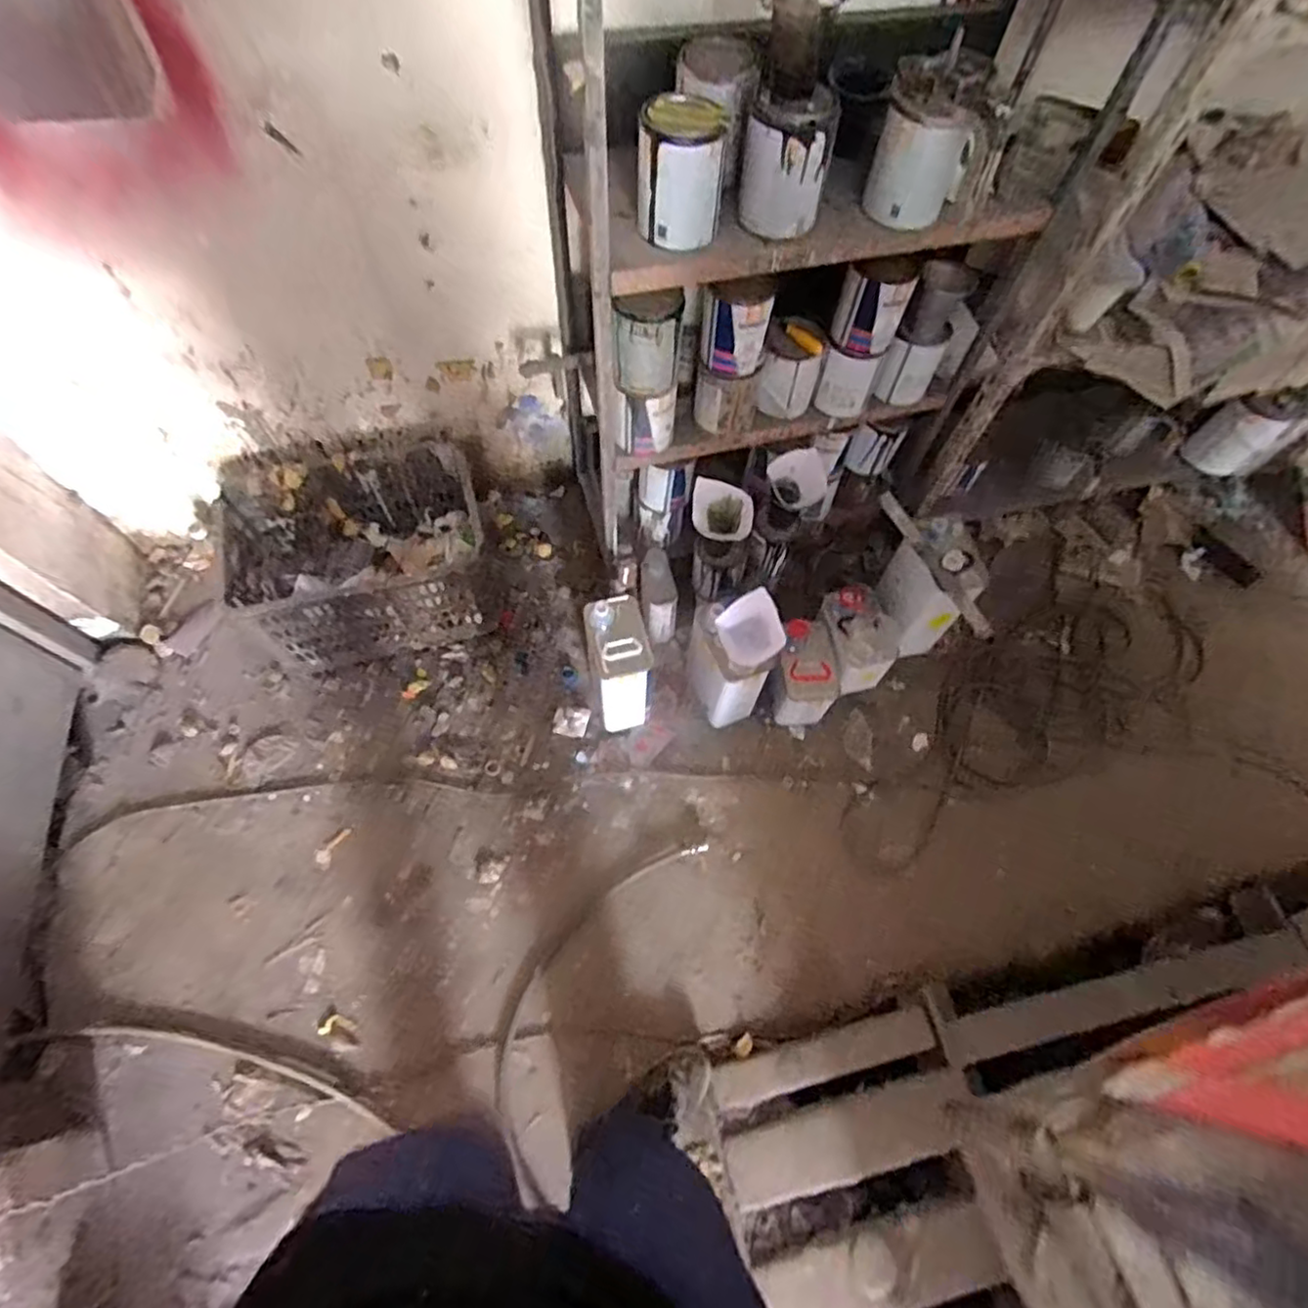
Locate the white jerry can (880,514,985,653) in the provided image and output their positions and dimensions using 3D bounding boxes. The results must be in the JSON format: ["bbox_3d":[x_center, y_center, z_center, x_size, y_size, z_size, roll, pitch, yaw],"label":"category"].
[{"bbox_3d":[0.569,-0.134,1.371,0.129,0.243,0.183,-9,64,-4],"label":"white jerry can"}]

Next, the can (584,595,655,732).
[{"bbox_3d":[-0.073,0.028,1.349,0.107,0.265,0.173,-13,64,-10],"label":"can"}]

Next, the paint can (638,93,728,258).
[{"bbox_3d":[0.034,-0.605,0.832,0.101,0.136,0.101,1,64,-3],"label":"paint can"}]

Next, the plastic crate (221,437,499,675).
[{"bbox_3d":[-0.626,-0.217,1.431,0.496,0.272,0.389,-12,64,-10],"label":"plastic crate"}]

